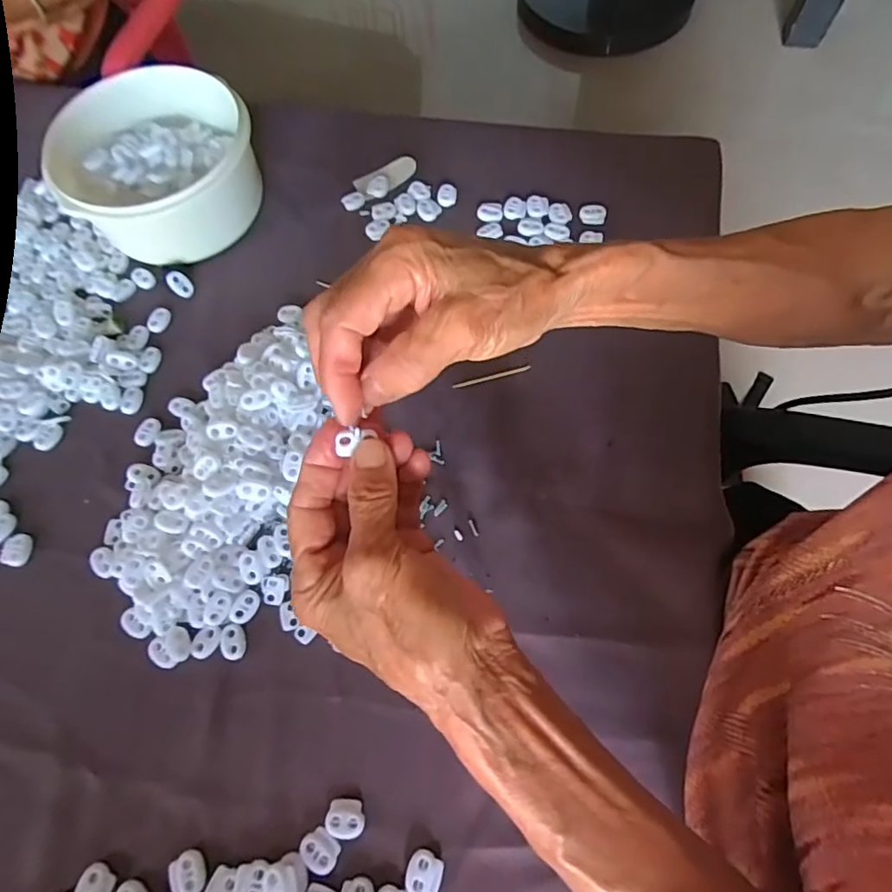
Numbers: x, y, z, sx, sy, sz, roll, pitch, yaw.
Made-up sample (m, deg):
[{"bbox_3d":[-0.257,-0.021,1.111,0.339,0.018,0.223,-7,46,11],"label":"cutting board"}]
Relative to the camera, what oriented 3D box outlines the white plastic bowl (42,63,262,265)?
[{"bbox_3d":[-0.238,-0.235,0.481,0.163,0.082,0.149,-29,69,-10],"label":"white plastic bowl"}]

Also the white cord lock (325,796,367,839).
[{"bbox_3d":[-0.058,0.217,0.327,0.021,0.005,0.019,5,67,5],"label":"white cord lock"}]

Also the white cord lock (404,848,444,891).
[{"bbox_3d":[-0.012,0.241,0.315,0.020,0.005,0.022,15,69,9],"label":"white cord lock"}]

